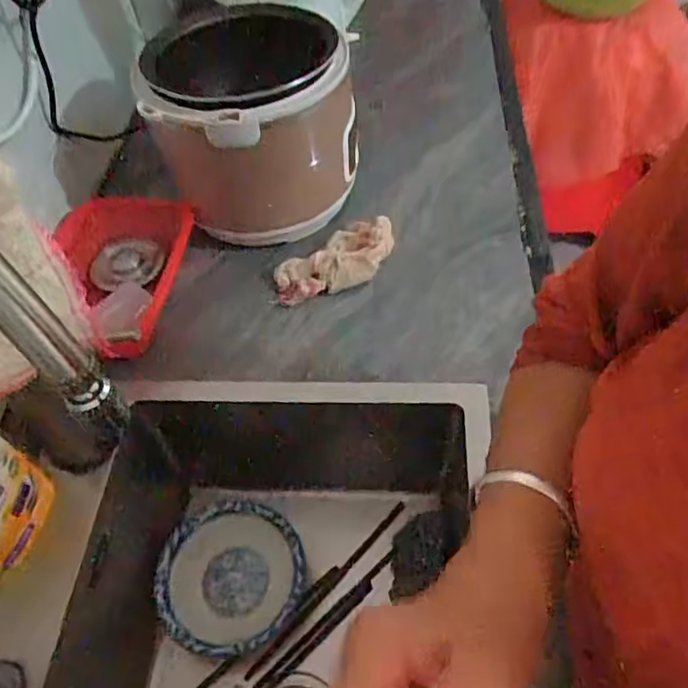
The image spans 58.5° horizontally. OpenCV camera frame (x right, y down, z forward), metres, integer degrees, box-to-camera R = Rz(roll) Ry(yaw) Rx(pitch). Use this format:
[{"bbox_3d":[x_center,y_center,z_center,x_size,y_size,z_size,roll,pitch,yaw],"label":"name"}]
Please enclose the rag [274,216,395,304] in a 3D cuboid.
[{"bbox_3d":[-0.012,-0.097,0.692,0.141,0.043,0.066,-22,55,-10],"label":"rag"}]

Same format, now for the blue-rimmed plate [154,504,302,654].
[{"bbox_3d":[-0.120,0.253,0.667,0.151,0.061,0.143,-3,54,4],"label":"blue-rimmed plate"}]

